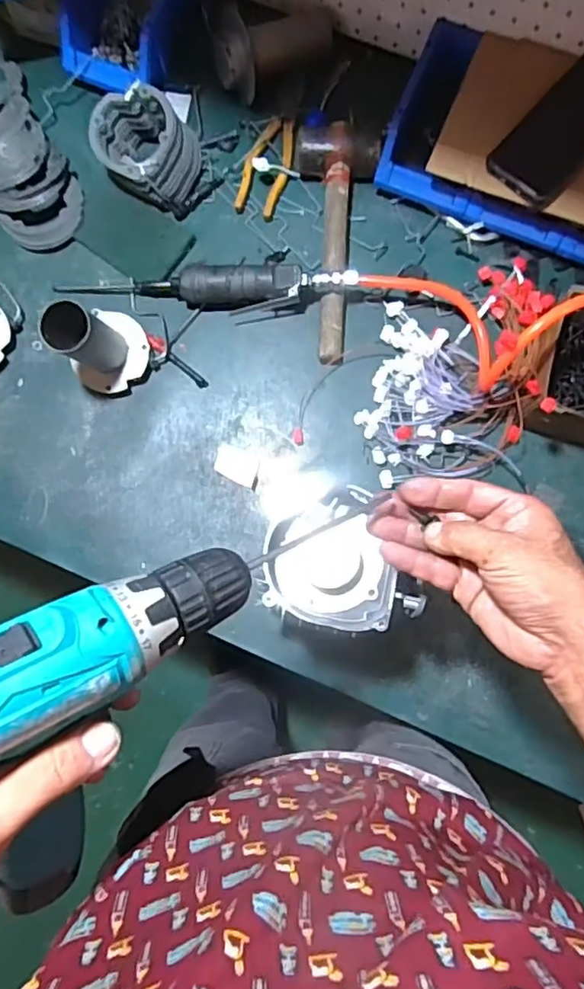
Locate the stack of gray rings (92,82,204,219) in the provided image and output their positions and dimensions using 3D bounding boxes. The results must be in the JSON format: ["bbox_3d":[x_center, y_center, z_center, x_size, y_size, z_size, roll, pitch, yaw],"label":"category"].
[{"bbox_3d":[-0.174,-0.406,0.714,0.119,0.077,0.107,5,83,2],"label":"stack of gray rings"}]

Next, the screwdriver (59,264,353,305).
[{"bbox_3d":[-0.111,-0.247,0.709,0.362,0.050,0.048,1,83,1],"label":"screwdriver"}]

